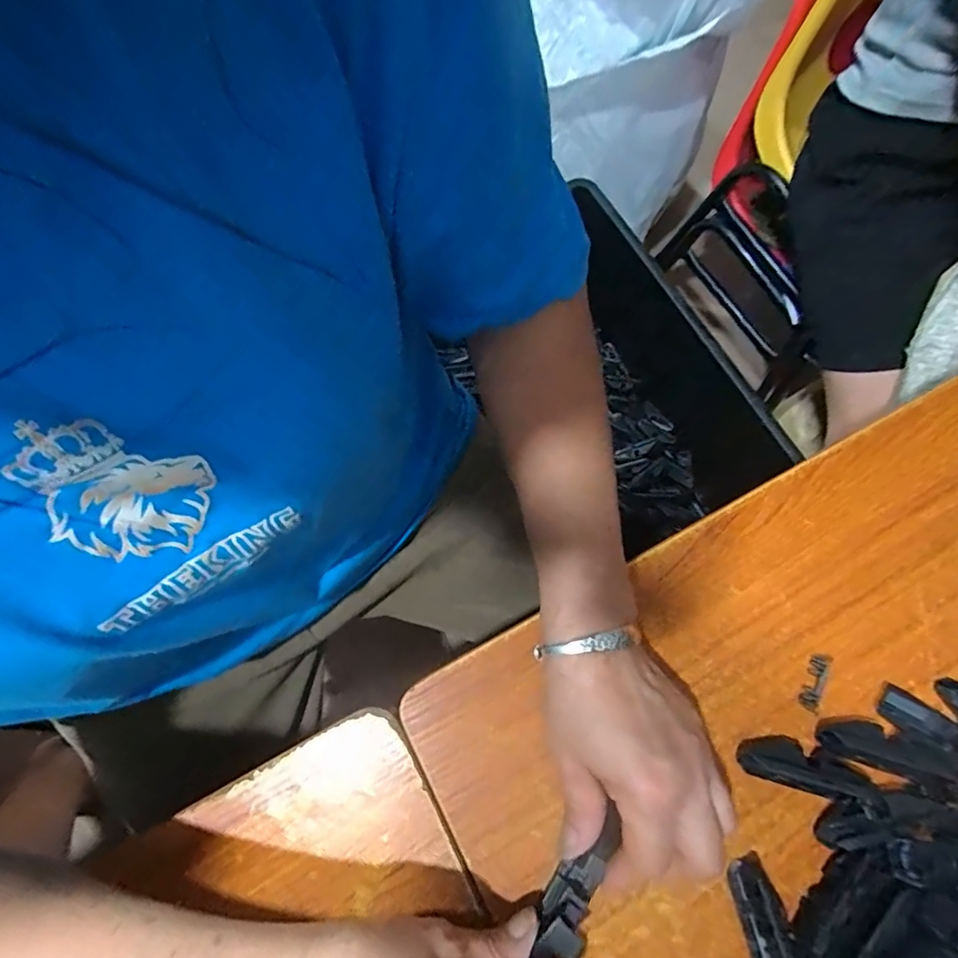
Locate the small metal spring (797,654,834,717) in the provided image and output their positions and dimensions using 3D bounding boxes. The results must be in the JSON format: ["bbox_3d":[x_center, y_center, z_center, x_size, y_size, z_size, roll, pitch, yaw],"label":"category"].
[{"bbox_3d":[0.207,0.125,0.326,0.010,0.006,0.036,29,74,8],"label":"small metal spring"}]

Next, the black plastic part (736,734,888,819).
[{"bbox_3d":[0.194,0.169,0.307,0.078,0.016,0.026,18,73,5],"label":"black plastic part"}]

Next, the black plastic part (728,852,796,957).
[{"bbox_3d":[0.156,0.246,0.279,0.023,0.015,0.075,-6,56,-1],"label":"black plastic part"}]

